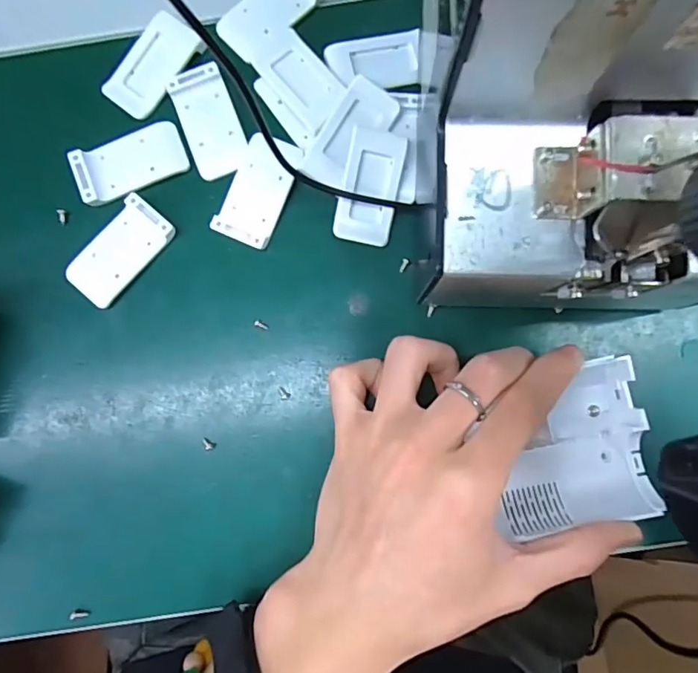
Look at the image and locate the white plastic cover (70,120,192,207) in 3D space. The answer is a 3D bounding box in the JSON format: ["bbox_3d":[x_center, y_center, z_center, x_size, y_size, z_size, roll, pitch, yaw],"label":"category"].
[{"bbox_3d":[-0.112,-0.089,0.258,0.055,0.007,0.029,-22,85,-1],"label":"white plastic cover"}]

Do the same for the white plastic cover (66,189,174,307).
[{"bbox_3d":[-0.116,-0.042,0.255,0.028,0.007,0.055,40,87,5],"label":"white plastic cover"}]

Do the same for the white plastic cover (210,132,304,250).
[{"bbox_3d":[-0.045,-0.074,0.255,0.028,0.006,0.056,23,86,3],"label":"white plastic cover"}]

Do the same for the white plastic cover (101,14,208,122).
[{"bbox_3d":[-0.104,-0.143,0.266,0.029,0.006,0.055,38,87,4],"label":"white plastic cover"}]

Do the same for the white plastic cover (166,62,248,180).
[{"bbox_3d":[-0.072,-0.110,0.259,0.029,0.004,0.055,-19,85,0],"label":"white plastic cover"}]

